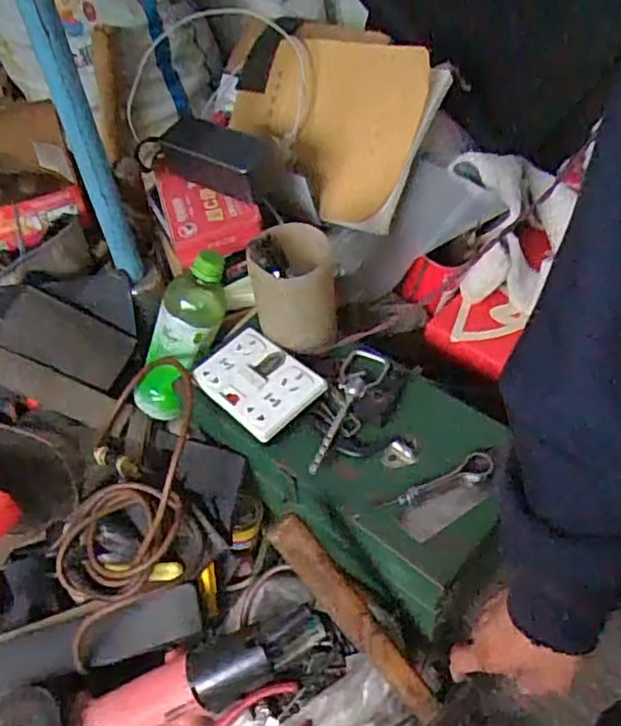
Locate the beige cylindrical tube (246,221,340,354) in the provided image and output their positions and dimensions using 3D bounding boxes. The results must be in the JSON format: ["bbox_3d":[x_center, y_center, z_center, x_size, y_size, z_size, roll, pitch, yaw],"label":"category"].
[{"bbox_3d":[-0.017,-0.079,0.677,0.084,0.104,0.093,-2,49,0],"label":"beige cylindrical tube"}]

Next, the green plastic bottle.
[{"bbox_3d":[-0.140,-0.025,0.722,0.054,0.214,0.063,42,28,29],"label":"green plastic bottle"}]

